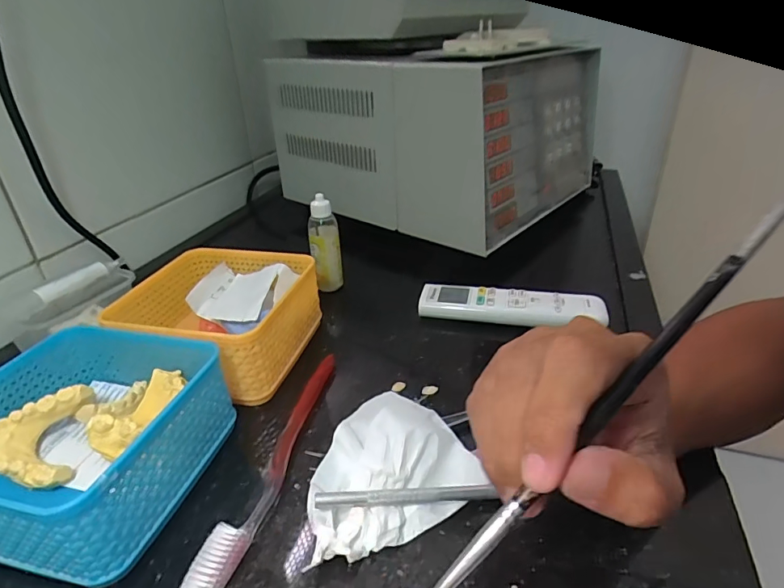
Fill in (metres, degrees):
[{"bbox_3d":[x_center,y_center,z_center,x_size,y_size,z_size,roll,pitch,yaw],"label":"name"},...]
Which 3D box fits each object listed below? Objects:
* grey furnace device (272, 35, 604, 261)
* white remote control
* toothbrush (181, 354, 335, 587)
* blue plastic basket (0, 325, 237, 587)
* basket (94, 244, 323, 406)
[{"bbox_3d":[0.081,-0.254,0.716,0.353,0.225,0.395,21,37,34],"label":"grey furnace device"},{"bbox_3d":[0.118,0.011,0.473,0.176,0.022,0.038,5,31,13],"label":"white remote control"},{"bbox_3d":[-0.069,0.102,0.302,0.019,0.020,0.182,6,31,15],"label":"toothbrush"},{"bbox_3d":[-0.184,0.087,0.287,0.130,0.065,0.131,5,30,14],"label":"blue plastic basket"},{"bbox_3d":[-0.143,0.019,0.396,0.134,0.060,0.134,6,31,15],"label":"basket"}]

